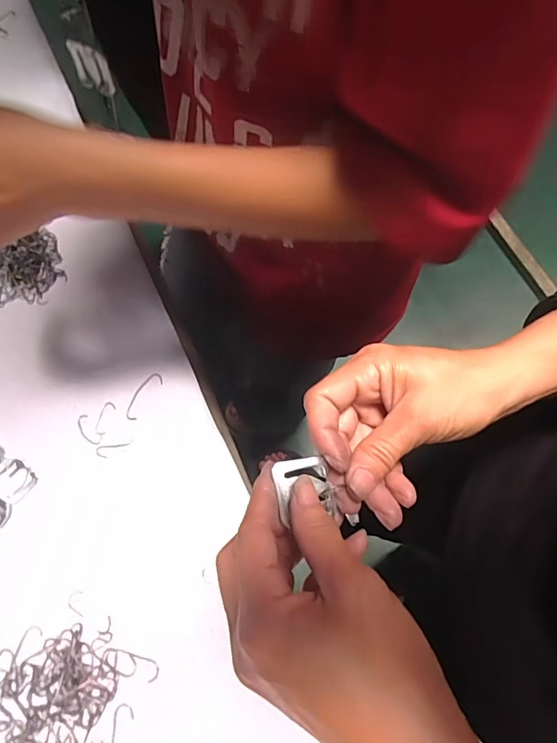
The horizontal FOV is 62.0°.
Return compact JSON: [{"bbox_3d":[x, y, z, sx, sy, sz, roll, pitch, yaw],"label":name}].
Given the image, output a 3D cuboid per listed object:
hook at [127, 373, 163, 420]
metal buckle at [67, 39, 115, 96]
[{"bbox_3d":[-0.129,0.022,0.440,0.017,0.004,0.050,33,72,10],"label":"hook"},{"bbox_3d":[-0.129,-0.211,0.323,0.031,0.032,0.008,29,72,12],"label":"metal buckle"}]

